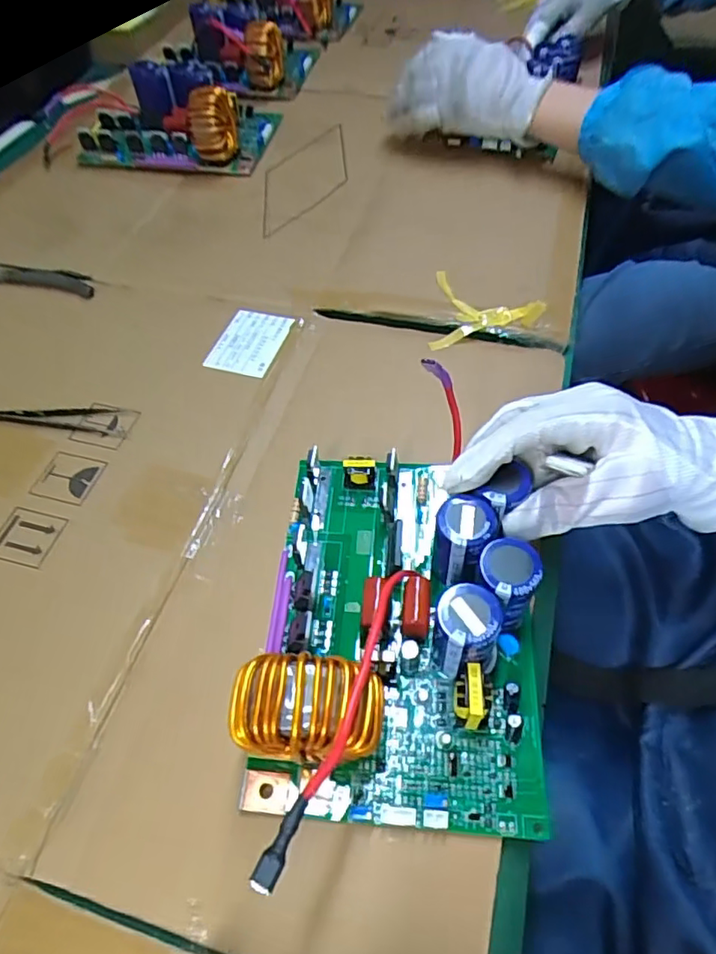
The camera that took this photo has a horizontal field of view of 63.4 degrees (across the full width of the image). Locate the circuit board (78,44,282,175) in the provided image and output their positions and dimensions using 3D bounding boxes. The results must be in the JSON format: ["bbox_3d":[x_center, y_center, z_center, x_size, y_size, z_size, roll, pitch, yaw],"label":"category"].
[{"bbox_3d":[-0.191,-0.412,0.637,0.192,0.060,0.180,5,55,6],"label":"circuit board"}]

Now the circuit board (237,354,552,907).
[{"bbox_3d":[0.019,0.055,0.280,0.134,0.083,0.197,1,55,3],"label":"circuit board"}]

